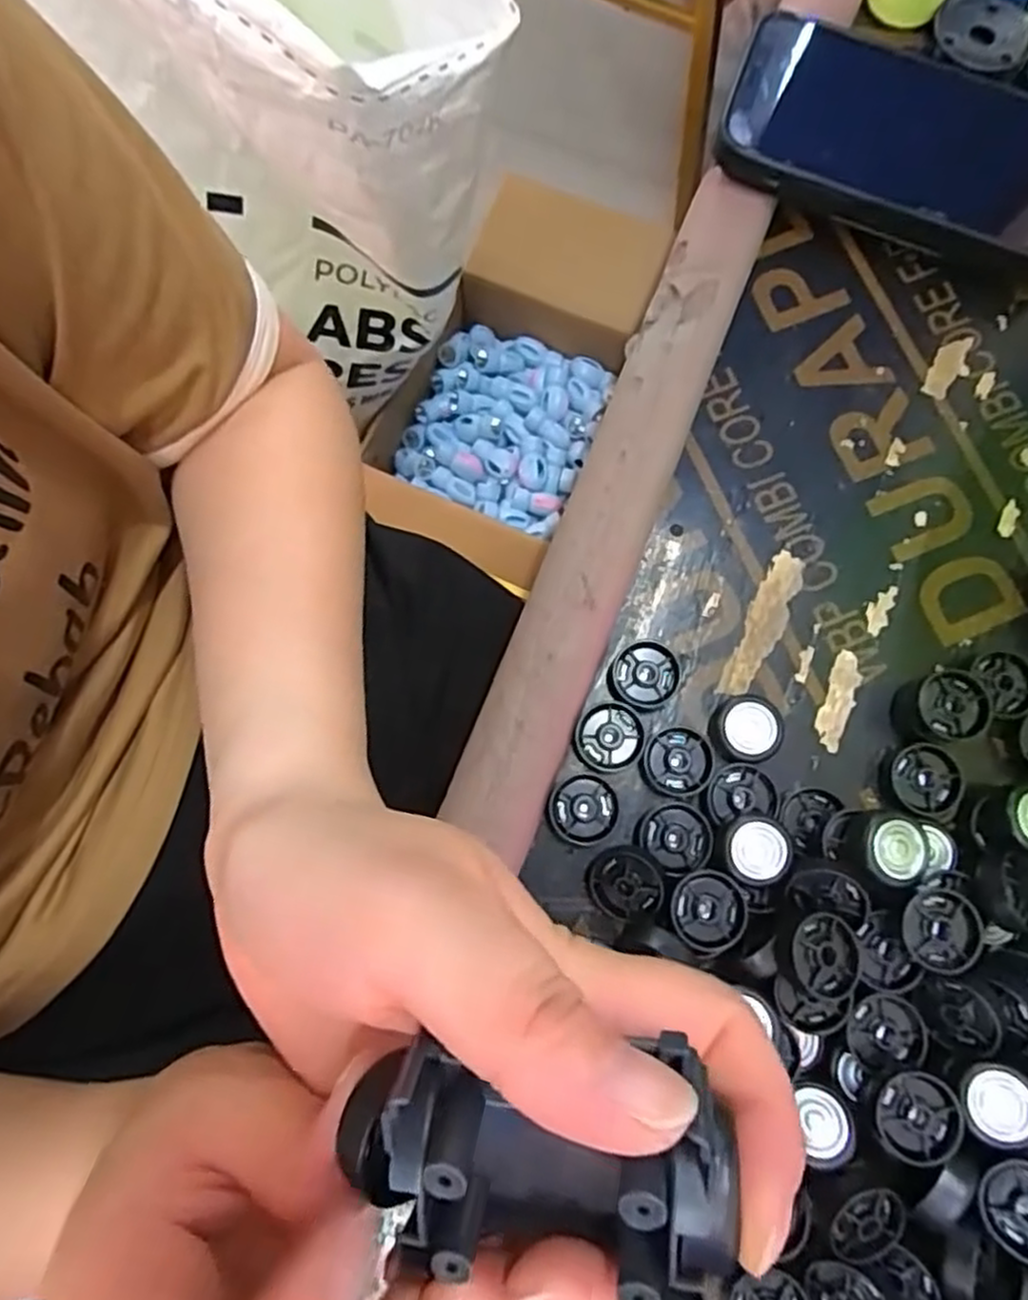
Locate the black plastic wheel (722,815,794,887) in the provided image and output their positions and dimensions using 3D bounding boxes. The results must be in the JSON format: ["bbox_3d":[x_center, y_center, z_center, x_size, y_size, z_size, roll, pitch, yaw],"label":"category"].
[{"bbox_3d":[0.081,0.067,0.243,0.021,0.012,0.022,0,79,0],"label":"black plastic wheel"}]

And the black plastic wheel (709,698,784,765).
[{"bbox_3d":[0.083,0.029,0.258,0.025,0.010,0.023,0,79,0],"label":"black plastic wheel"}]

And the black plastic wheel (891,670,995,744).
[{"bbox_3d":[0.150,0.020,0.254,0.026,0.019,0.023,0,79,0],"label":"black plastic wheel"}]

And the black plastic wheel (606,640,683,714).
[{"bbox_3d":[0.047,0.010,0.263,0.025,0.007,0.025,0,79,0],"label":"black plastic wheel"}]

